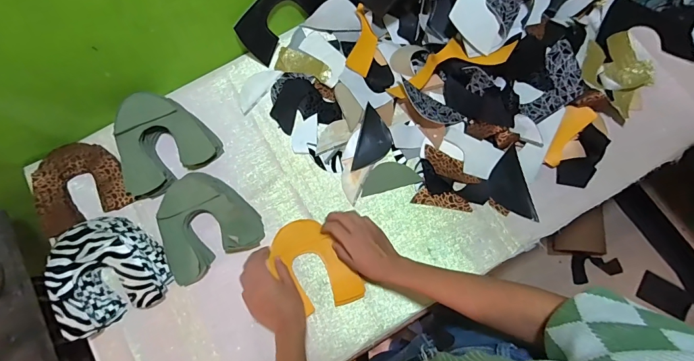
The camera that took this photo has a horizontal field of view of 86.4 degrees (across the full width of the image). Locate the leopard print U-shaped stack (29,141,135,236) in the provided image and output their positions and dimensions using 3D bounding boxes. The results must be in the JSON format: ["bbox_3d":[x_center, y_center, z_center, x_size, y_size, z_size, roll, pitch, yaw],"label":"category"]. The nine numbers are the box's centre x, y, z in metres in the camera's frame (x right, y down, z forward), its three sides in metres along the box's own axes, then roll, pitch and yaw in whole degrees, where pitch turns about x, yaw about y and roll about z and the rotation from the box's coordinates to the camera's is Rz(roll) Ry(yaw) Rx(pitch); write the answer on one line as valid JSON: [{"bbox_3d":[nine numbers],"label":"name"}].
[{"bbox_3d":[-0.497,0.004,0.680,0.155,0.033,0.151,-27,77,-5],"label":"leopard print U-shaped stack"}]

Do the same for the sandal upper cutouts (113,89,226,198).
[{"bbox_3d":[-0.350,-0.073,0.684,0.180,0.069,0.160,-33,77,-6],"label":"sandal upper cutouts"}]

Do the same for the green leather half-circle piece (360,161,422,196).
[{"bbox_3d":[0.078,-0.008,0.689,0.108,0.004,0.051,-15,76,-2],"label":"green leather half-circle piece"}]

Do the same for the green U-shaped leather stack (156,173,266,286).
[{"bbox_3d":[-0.256,0.070,0.659,0.168,0.039,0.174,-31,77,-6],"label":"green U-shaped leather stack"}]

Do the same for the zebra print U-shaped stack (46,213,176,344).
[{"bbox_3d":[-0.410,0.149,0.621,0.173,0.070,0.175,-30,77,-5],"label":"zebra print U-shaped stack"}]

